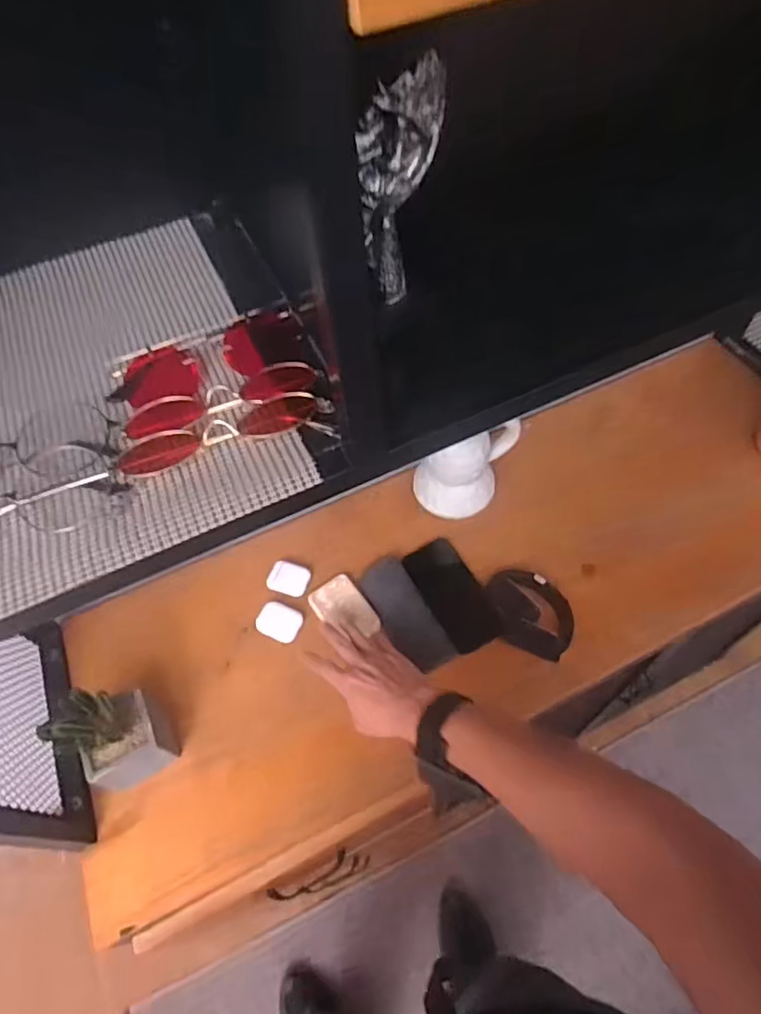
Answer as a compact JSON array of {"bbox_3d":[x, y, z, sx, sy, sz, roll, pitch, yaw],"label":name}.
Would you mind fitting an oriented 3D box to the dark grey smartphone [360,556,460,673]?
[{"bbox_3d":[0.033,0.140,0.773,0.068,0.011,0.167,-28,56,-8],"label":"dark grey smartphone"}]

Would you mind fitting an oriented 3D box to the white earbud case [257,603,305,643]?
[{"bbox_3d":[-0.136,0.158,0.787,0.061,0.017,0.047,17,61,14],"label":"white earbud case"}]

